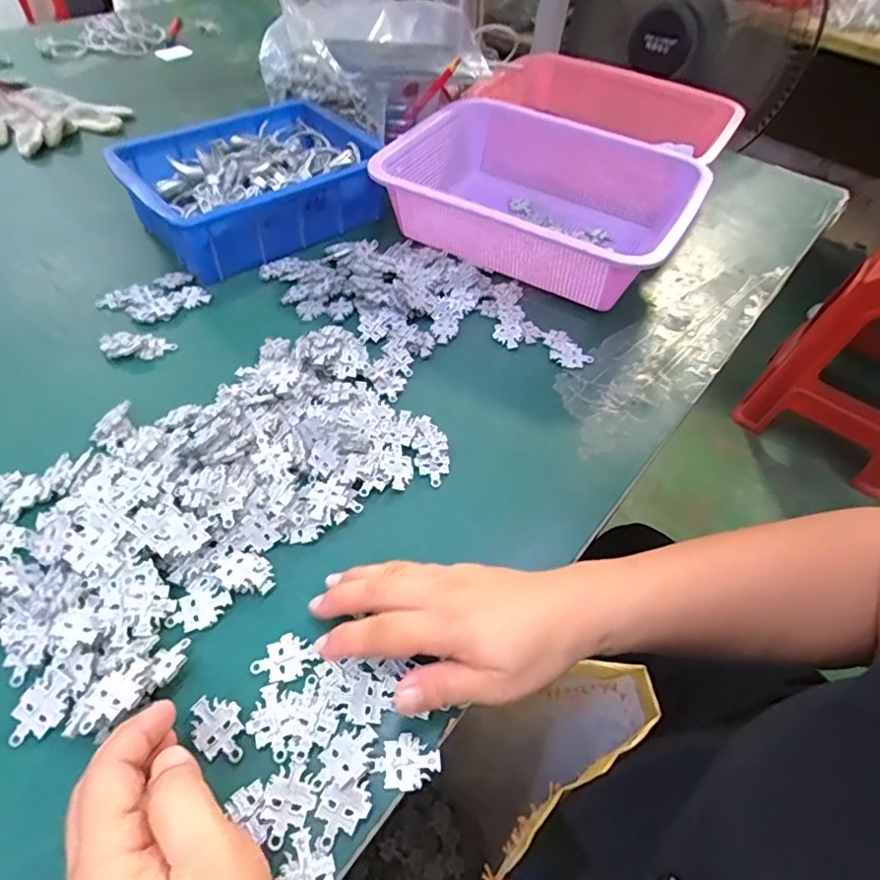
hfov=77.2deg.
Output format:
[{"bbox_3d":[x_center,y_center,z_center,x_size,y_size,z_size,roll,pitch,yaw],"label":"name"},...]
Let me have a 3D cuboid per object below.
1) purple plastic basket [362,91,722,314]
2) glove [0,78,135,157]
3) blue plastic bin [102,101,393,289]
[{"bbox_3d":[0.112,-0.263,0.598,0.279,0.096,0.264,27,54,18],"label":"purple plastic basket"},{"bbox_3d":[-0.517,-0.429,0.721,0.177,0.045,0.167,-35,61,-28],"label":"glove"},{"bbox_3d":[-0.195,-0.271,0.588,0.230,0.080,0.178,-30,59,-25],"label":"blue plastic bin"}]

